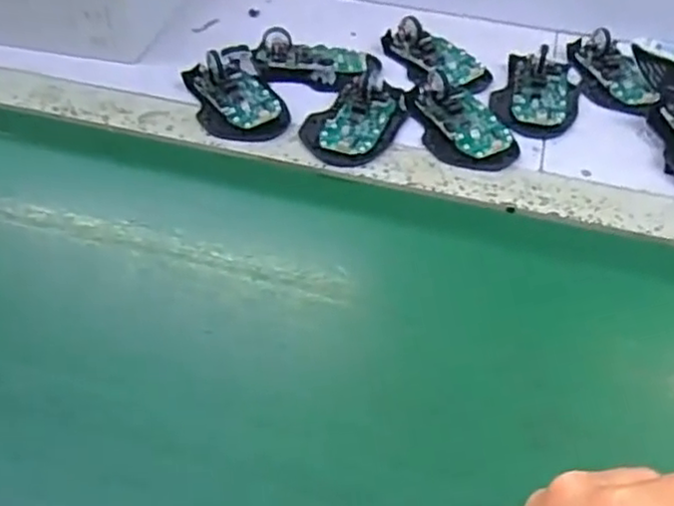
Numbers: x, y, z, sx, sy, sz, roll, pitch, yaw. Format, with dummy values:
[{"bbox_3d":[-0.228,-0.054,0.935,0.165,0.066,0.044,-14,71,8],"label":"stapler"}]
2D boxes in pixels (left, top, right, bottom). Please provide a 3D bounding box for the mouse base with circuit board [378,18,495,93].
[{"bbox_3d":[0.095,-0.189,0.641,0.064,0.027,0.101,-23,51,-23],"label":"mouse base with circuit board"}]

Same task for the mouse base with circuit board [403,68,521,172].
[{"bbox_3d":[0.100,-0.113,0.567,0.064,0.027,0.114,-17,48,-18],"label":"mouse base with circuit board"}]

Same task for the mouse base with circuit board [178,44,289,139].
[{"bbox_3d":[-0.090,-0.144,0.588,0.067,0.024,0.125,-15,48,-17],"label":"mouse base with circuit board"}]

